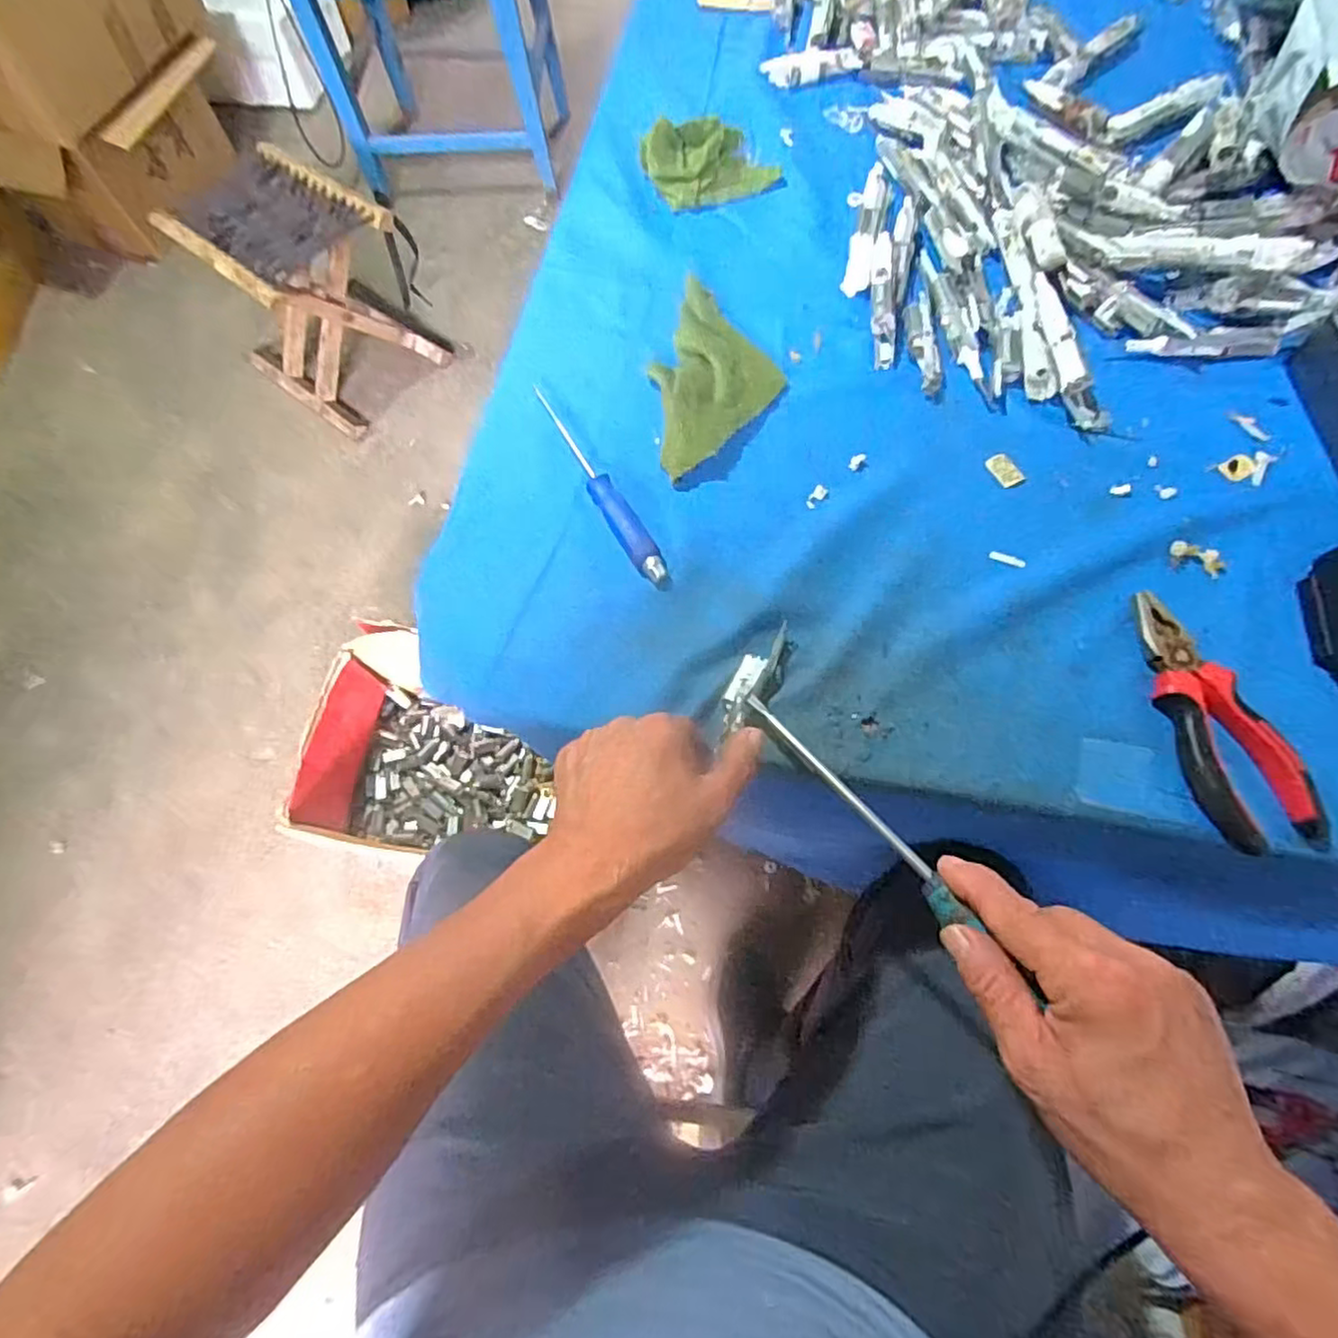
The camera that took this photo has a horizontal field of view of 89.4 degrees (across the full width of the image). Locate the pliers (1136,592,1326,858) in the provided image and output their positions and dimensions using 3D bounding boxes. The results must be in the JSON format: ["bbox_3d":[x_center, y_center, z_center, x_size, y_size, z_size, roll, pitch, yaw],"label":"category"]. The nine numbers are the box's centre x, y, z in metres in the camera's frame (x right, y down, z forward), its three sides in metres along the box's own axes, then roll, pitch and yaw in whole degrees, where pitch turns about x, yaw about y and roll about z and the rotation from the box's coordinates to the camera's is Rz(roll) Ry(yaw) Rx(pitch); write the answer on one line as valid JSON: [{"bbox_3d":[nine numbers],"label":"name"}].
[{"bbox_3d":[0.319,0.027,0.395,0.056,0.018,0.154,-12,68,-3],"label":"pliers"}]

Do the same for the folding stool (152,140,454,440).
[{"bbox_3d":[-0.658,-0.705,1.271,0.315,0.301,0.295,39,74,15],"label":"folding stool"}]

